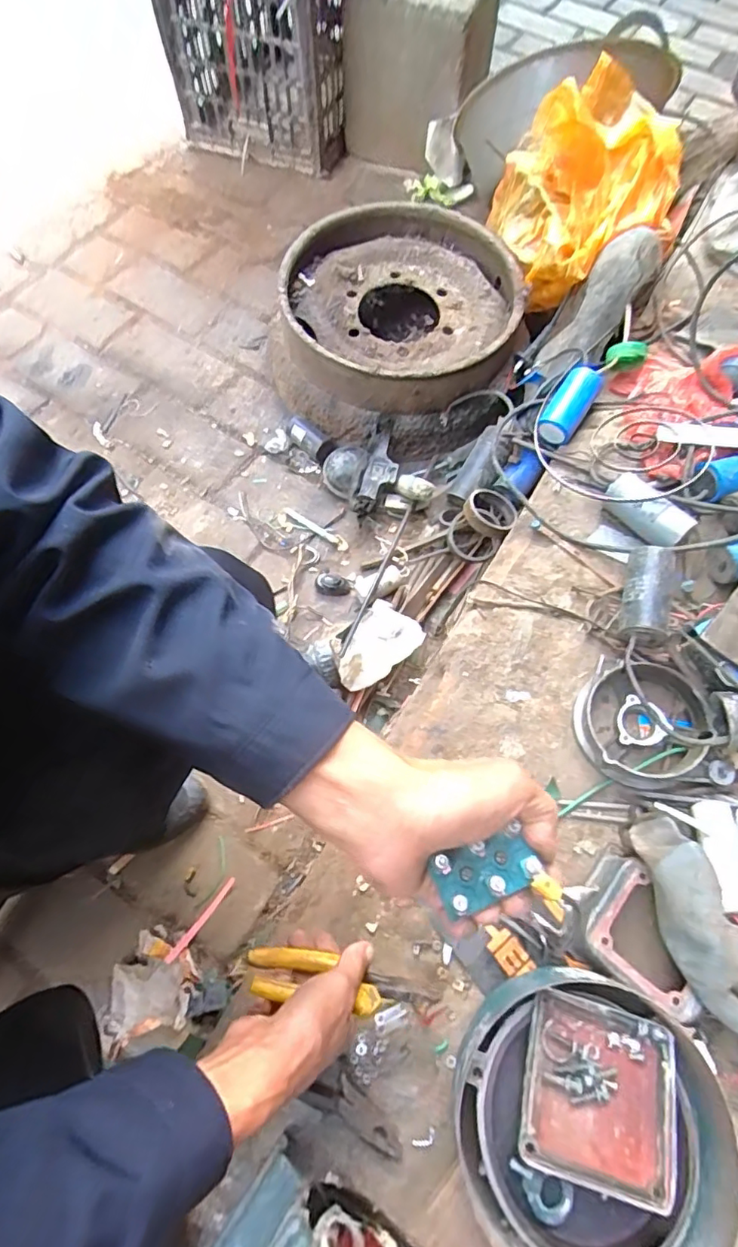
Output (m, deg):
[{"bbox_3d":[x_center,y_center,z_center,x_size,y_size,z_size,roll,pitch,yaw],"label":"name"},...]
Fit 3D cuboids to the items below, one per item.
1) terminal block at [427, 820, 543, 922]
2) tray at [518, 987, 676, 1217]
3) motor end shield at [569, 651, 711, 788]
[{"bbox_3d":[0.064,0.138,0.303,0.056,0.017,0.036,-24,75,-2],"label":"terminal block"},{"bbox_3d":[0.173,0.352,0.416,0.108,0.022,0.108,16,67,4],"label":"tray"},{"bbox_3d":[0.282,0.102,0.578,0.119,0.048,0.124,1,67,-2],"label":"motor end shield"}]

